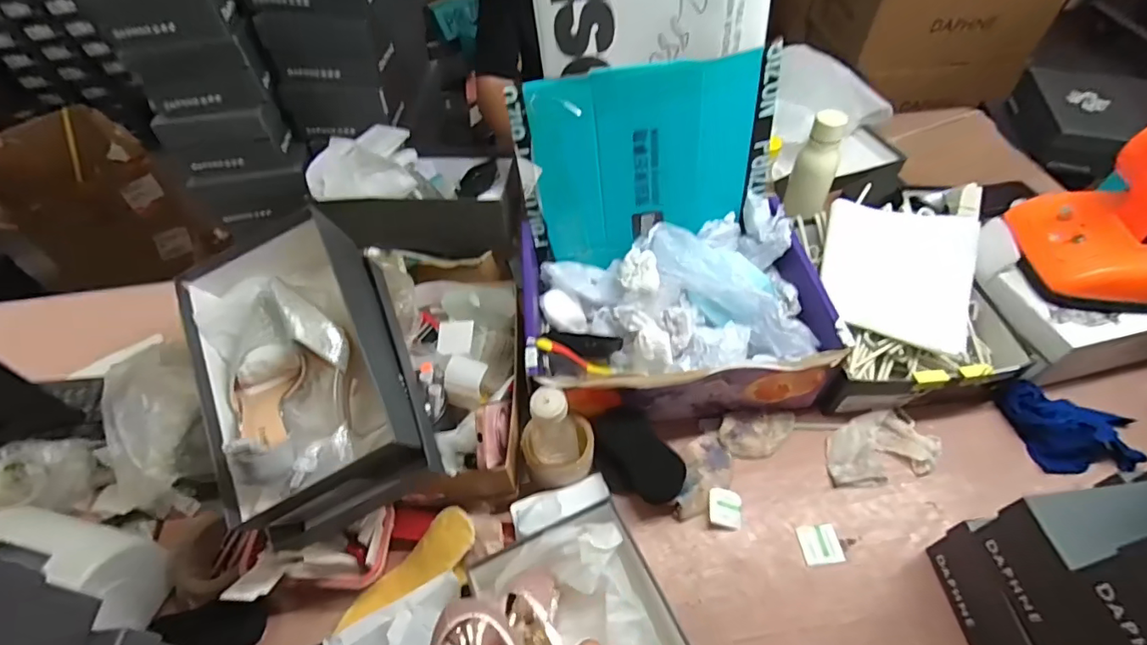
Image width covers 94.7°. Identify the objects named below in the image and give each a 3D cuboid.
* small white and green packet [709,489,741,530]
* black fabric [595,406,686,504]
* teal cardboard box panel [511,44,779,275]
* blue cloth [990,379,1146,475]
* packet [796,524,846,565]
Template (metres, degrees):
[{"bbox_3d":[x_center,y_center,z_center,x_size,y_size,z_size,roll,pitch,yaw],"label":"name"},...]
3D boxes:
[{"bbox_3d":[0.192,0.234,0.669,0.040,0.011,0.047,7,53,8],"label":"small white and green packet"},{"bbox_3d":[0.079,0.174,0.675,0.077,0.062,0.128,-34,58,-22],"label":"black fabric"},{"bbox_3d":[0.107,-0.219,0.756,0.355,0.281,0.031,-9,42,5],"label":"teal cardboard box panel"},{"bbox_3d":[0.662,0.144,0.703,0.160,0.050,0.113,8,53,9],"label":"blue cloth"},{"bbox_3d":[0.302,0.270,0.644,0.045,0.005,0.045,-4,52,0],"label":"packet"}]

